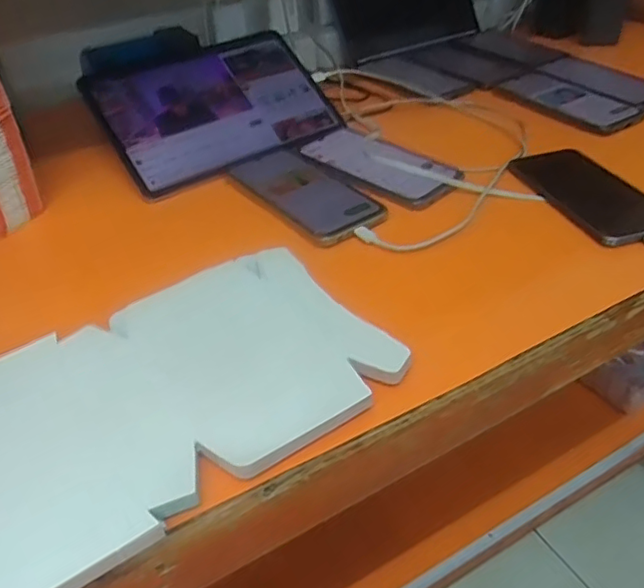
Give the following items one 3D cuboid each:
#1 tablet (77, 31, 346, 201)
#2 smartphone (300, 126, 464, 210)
[{"bbox_3d":[-0.115,-0.209,0.652,0.246,0.011,0.163,-27,75,-24],"label":"tablet"},{"bbox_3d":[0.055,-0.139,0.603,0.089,0.015,0.170,-32,46,-30],"label":"smartphone"}]

